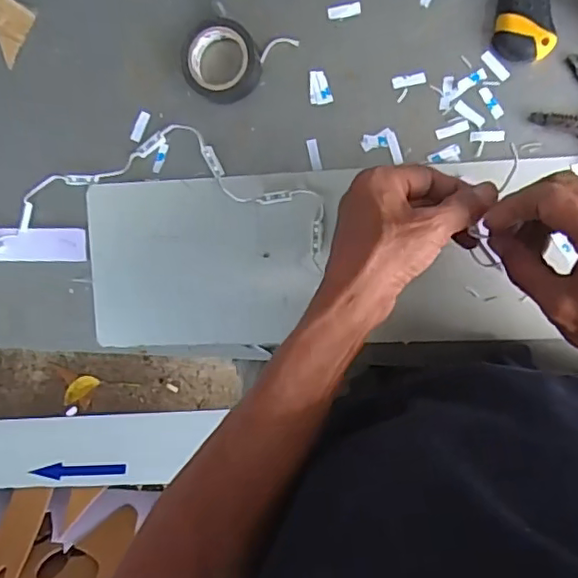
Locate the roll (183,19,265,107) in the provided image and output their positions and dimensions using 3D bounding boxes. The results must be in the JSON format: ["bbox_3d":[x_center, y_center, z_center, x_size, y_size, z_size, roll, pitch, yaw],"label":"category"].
[{"bbox_3d":[-0.054,-0.181,0.464,0.059,0.023,0.061,1,94,8],"label":"roll"}]

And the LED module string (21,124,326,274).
[{"bbox_3d":[-0.096,-0.084,0.488,0.261,0.011,0.101,8,95,8],"label":"LED module string"}]

